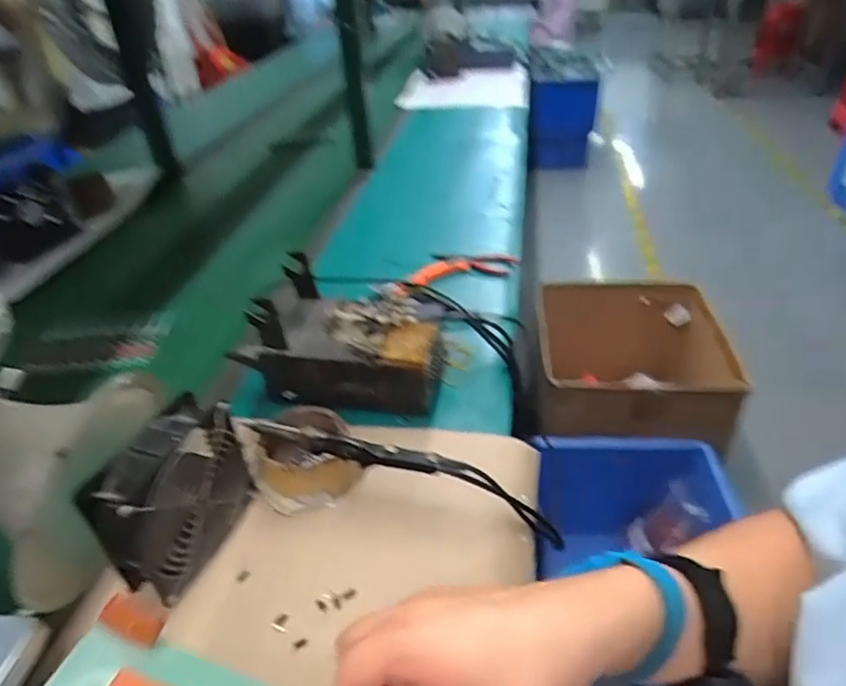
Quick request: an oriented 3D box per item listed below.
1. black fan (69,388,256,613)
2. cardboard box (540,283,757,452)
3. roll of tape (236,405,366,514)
[{"bbox_3d":[-0.188,0.120,0.456,0.046,0.121,0.115,10,38,20],"label":"black fan"},{"bbox_3d":[0.487,0.076,1.395,0.404,0.230,0.481,2,36,11],"label":"cardboard box"},{"bbox_3d":[-0.110,0.103,0.540,0.094,0.047,0.094,-19,37,-19],"label":"roll of tape"}]

